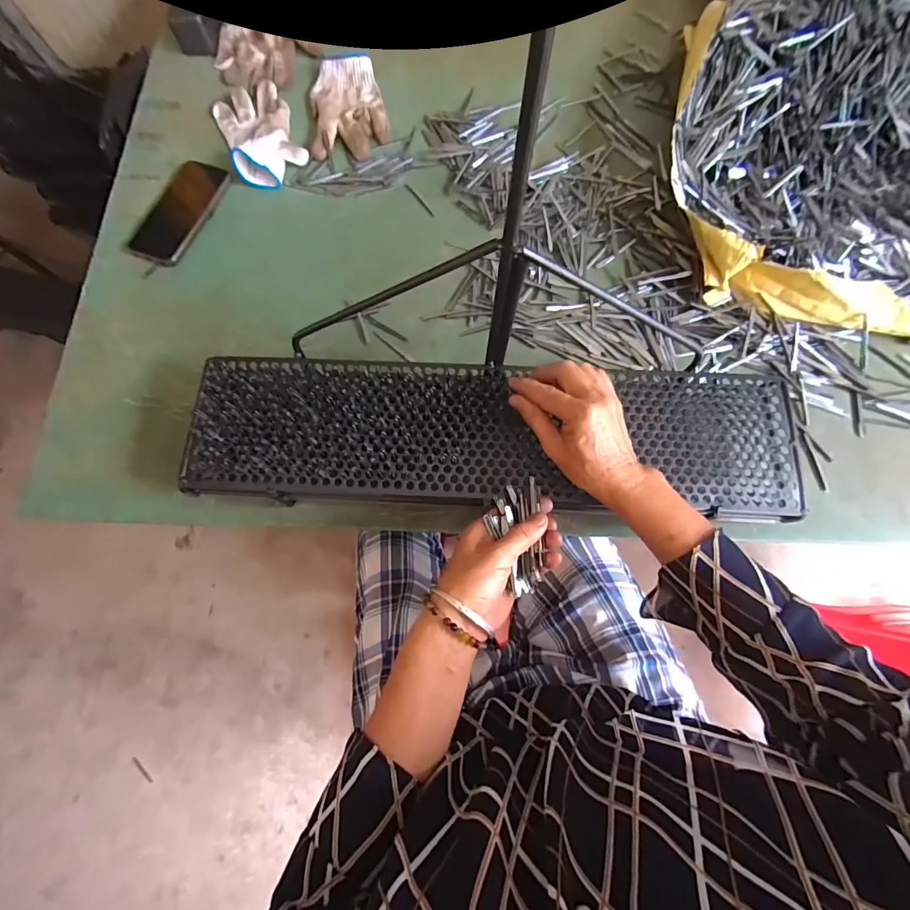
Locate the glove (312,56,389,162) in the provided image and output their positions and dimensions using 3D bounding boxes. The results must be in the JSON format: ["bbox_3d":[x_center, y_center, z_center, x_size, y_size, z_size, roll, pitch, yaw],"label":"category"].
[{"bbox_3d":[-0.155,-0.513,0.616,0.109,0.018,0.177,-4,76,0],"label":"glove"}]

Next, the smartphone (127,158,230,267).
[{"bbox_3d":[-0.377,-0.335,0.575,0.077,0.012,0.170,17,77,6],"label":"smartphone"}]

